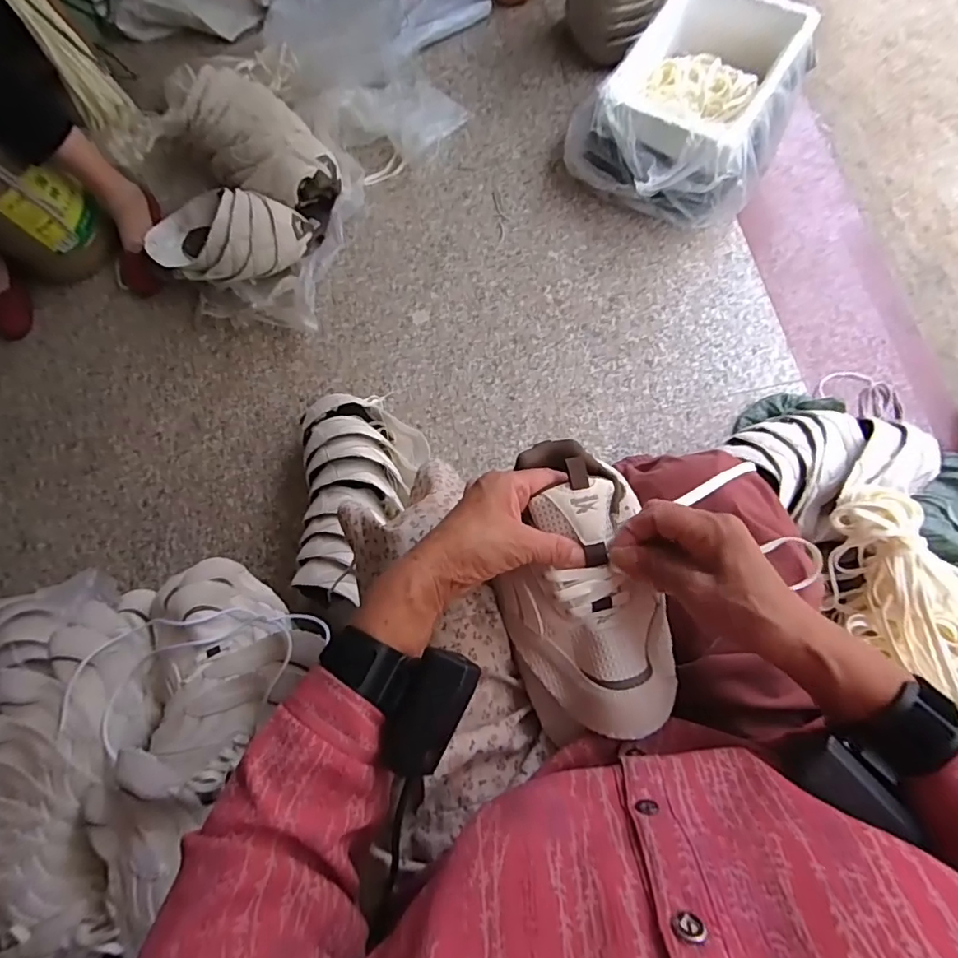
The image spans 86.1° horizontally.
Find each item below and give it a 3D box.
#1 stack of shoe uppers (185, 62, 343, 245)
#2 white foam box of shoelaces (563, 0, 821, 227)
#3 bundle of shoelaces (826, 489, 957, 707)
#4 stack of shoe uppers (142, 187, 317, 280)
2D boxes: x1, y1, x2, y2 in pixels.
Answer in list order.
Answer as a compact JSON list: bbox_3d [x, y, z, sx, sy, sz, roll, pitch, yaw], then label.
[{"bbox_3d":[-0.413,-0.628,0.978,0.335,0.142,0.176,37,80,13],"label":"stack of shoe uppers"},{"bbox_3d":[0.371,-0.664,0.931,0.344,0.174,0.420,27,78,12],"label":"white foam box of shoelaces"},{"bbox_3d":[0.511,0.146,0.604,0.143,0.072,0.272,-26,73,-2],"label":"bundle of shoelaces"},{"bbox_3d":[-0.476,-0.450,0.946,0.302,0.122,0.172,6,75,7],"label":"stack of shoe uppers"}]

